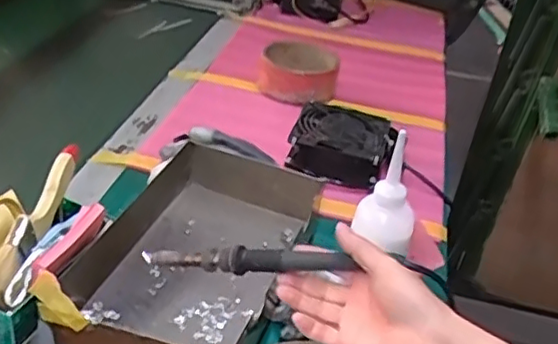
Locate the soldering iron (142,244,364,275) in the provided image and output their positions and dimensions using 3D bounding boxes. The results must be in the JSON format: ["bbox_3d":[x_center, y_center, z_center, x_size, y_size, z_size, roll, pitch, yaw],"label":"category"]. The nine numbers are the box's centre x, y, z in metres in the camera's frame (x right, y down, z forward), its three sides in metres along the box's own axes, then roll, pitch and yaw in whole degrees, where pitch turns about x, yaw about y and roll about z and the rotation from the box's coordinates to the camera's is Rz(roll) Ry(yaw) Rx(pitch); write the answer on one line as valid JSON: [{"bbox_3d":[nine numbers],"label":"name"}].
[{"bbox_3d":[-0.028,0.066,0.481,0.174,0.018,0.018,-2,29,23],"label":"soldering iron"}]

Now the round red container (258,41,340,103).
[{"bbox_3d":[0.031,-0.157,0.999,0.122,0.059,0.115,5,33,-3],"label":"round red container"}]

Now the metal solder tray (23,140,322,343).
[{"bbox_3d":[-0.089,0.094,0.588,0.176,0.061,0.321,14,34,10],"label":"metal solder tray"}]

